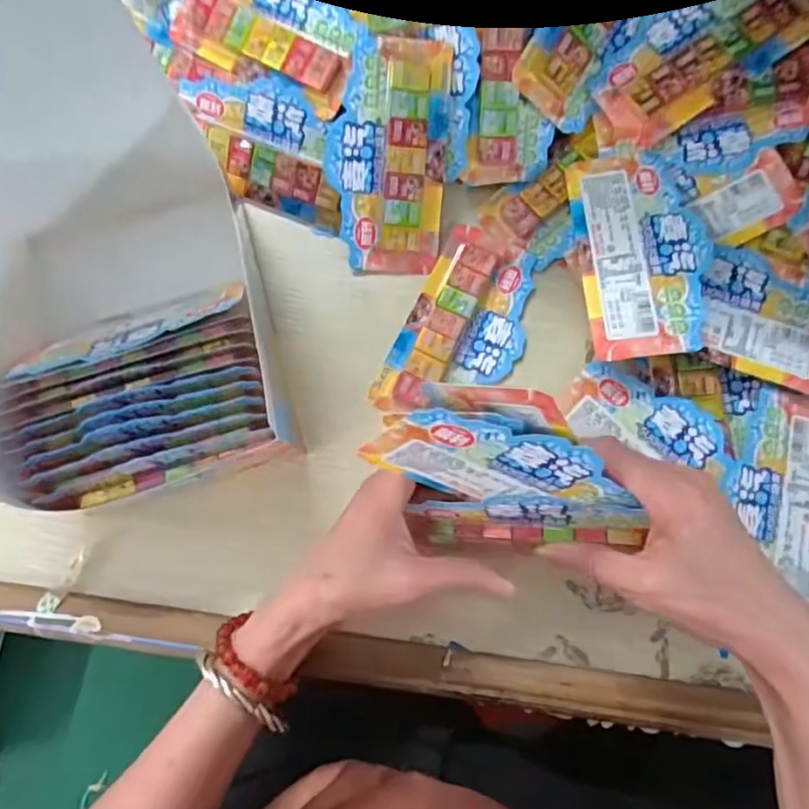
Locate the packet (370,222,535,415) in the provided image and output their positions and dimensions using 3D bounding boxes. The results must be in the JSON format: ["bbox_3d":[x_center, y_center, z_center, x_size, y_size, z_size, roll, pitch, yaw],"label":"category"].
[{"bbox_3d":[0.041,-0.051,0.409,0.078,0.011,0.139,27,82,5],"label":"packet"}]

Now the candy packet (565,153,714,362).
[{"bbox_3d":[0.153,-0.099,0.379,0.077,0.018,0.140,-3,80,1],"label":"candy packet"}]

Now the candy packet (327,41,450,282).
[{"bbox_3d":[-0.010,-0.164,0.397,0.077,0.013,0.146,4,105,-3],"label":"candy packet"}]

